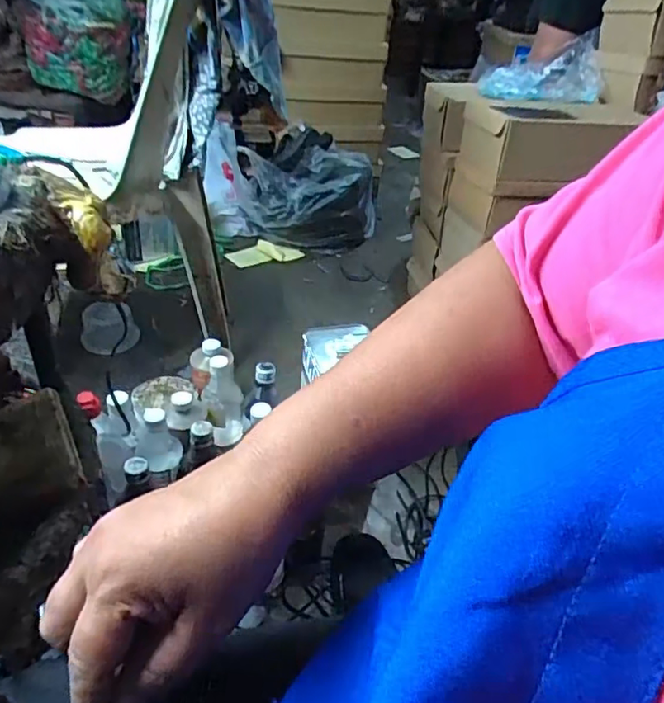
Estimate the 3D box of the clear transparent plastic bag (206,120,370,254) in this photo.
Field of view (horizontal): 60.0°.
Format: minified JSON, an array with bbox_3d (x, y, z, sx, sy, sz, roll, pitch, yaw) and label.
[{"bbox_3d":[-0.112,-0.466,1.668,0.480,0.247,0.324,6,36,0],"label":"clear transparent plastic bag"}]

